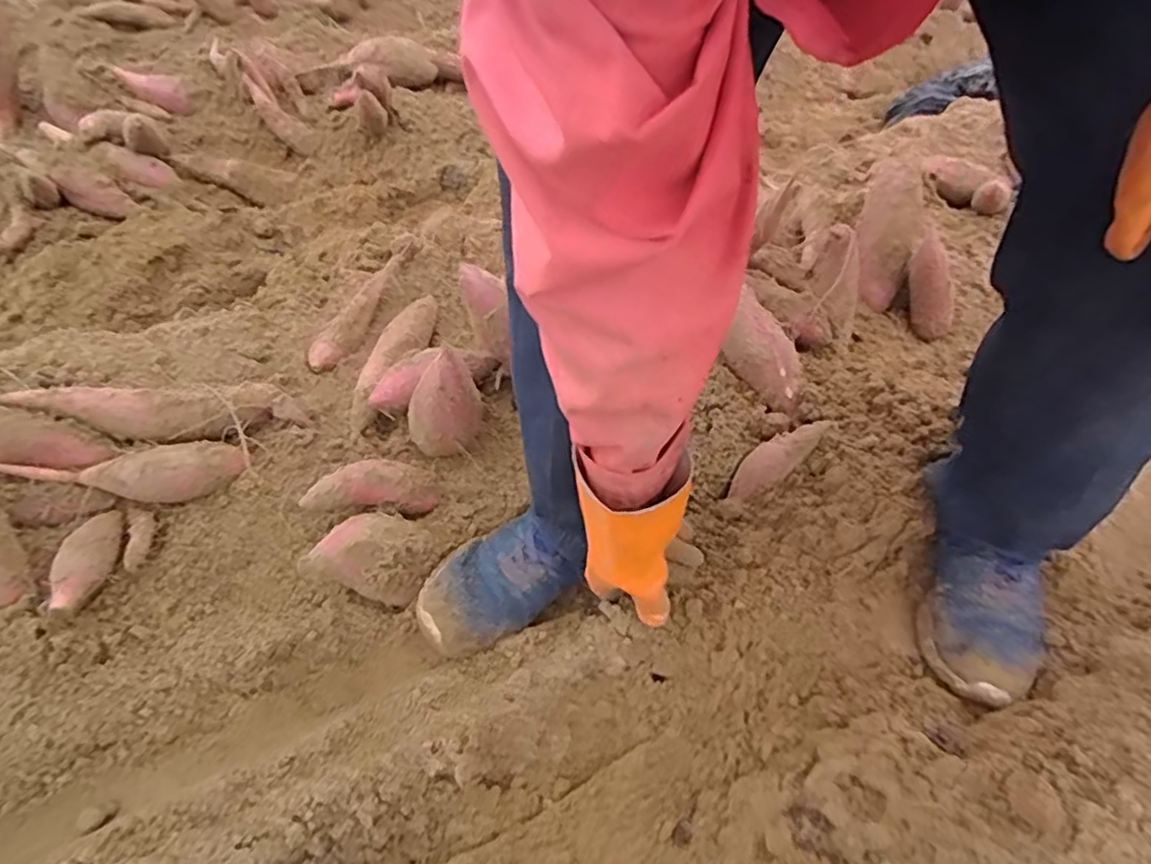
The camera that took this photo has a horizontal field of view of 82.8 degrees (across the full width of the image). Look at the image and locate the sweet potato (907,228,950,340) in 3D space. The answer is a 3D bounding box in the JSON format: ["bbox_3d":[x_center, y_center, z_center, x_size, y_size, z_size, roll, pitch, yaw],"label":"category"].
[{"bbox_3d":[0.510,-0.210,0.936,0.047,0.153,0.040,-13,13,-14],"label":"sweet potato"}]

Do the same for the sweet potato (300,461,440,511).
[{"bbox_3d":[-0.217,0.059,0.698,0.136,0.039,0.042,2,40,-30],"label":"sweet potato"}]

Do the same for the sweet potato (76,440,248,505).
[{"bbox_3d":[-0.425,0.048,0.693,0.138,0.059,0.054,-13,46,-14],"label":"sweet potato"}]

